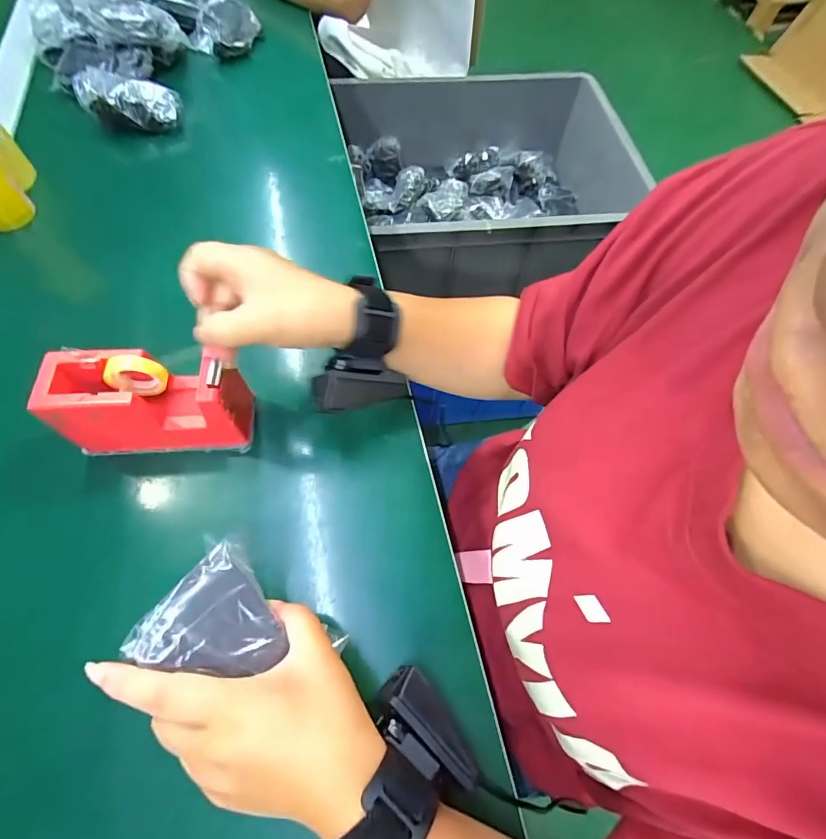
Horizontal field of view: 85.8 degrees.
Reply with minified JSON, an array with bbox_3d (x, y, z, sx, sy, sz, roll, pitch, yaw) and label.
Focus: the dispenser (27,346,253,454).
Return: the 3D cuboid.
[{"bbox_3d":[-0.191,-0.012,0.342,0.140,0.081,0.050,-1,64,1],"label":"dispenser"}]

